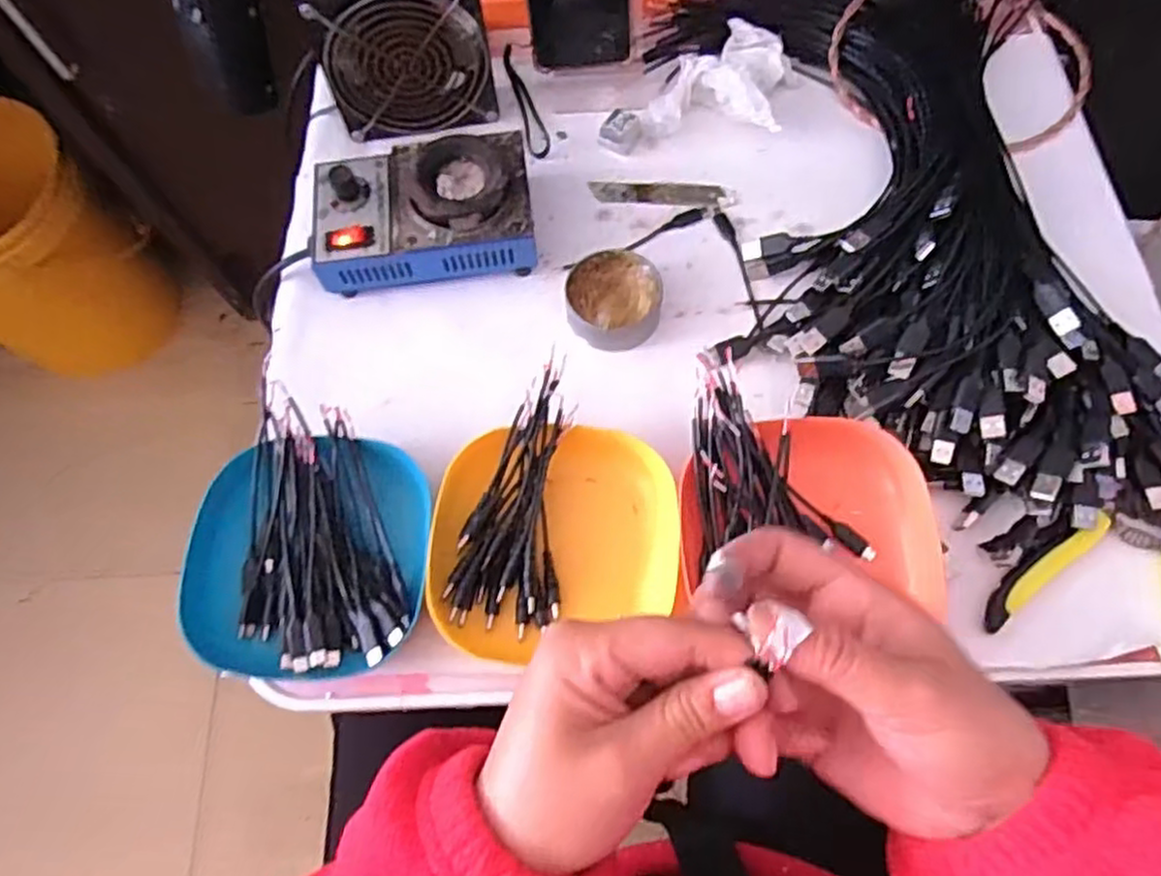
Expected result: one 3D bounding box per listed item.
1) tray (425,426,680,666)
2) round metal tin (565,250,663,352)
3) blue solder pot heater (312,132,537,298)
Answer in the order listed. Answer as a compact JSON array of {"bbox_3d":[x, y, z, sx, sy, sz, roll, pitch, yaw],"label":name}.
[{"bbox_3d":[-0.012,0.058,0.435,0.144,0.035,0.136,0,68,3],"label":"tray"},{"bbox_3d":[0.023,-0.095,0.498,0.062,0.026,0.065,-2,68,2],"label":"round metal tin"},{"bbox_3d":[-0.110,-0.160,0.514,0.148,0.064,0.094,-9,68,-1],"label":"blue solder pot heater"}]

